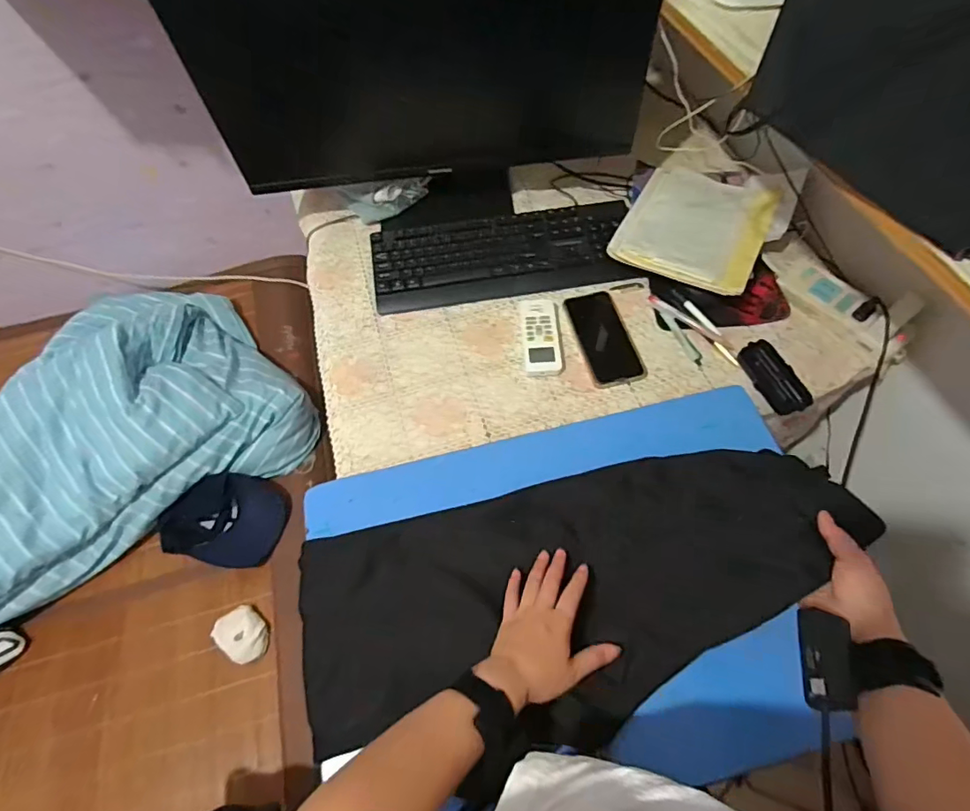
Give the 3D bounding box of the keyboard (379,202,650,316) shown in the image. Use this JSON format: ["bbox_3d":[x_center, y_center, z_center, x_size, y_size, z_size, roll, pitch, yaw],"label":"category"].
[{"bbox_3d":[0.029,-0.251,0.825,0.424,0.043,0.164,-7,60,-2],"label":"keyboard"}]

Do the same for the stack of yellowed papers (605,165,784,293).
[{"bbox_3d":[0.333,-0.288,0.790,0.204,0.018,0.282,24,57,18],"label":"stack of yellowed papers"}]

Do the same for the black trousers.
[{"bbox_3d":[0.085,0.198,0.518,0.564,0.060,0.240,-15,61,3],"label":"black trousers"}]

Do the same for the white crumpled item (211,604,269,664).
[{"bbox_3d":[-0.420,0.397,0.869,0.099,0.050,0.077,33,67,19],"label":"white crumpled item"}]

